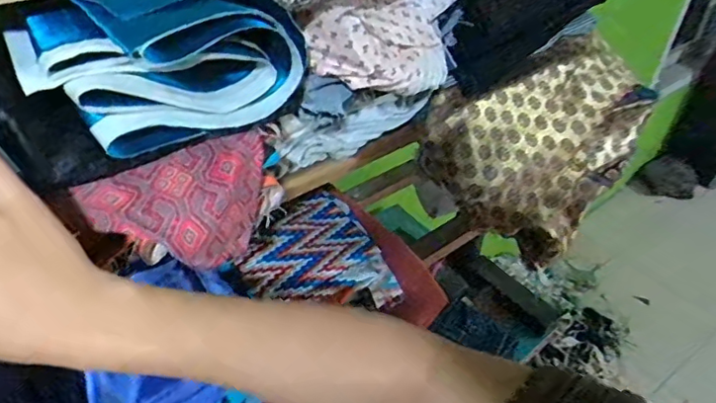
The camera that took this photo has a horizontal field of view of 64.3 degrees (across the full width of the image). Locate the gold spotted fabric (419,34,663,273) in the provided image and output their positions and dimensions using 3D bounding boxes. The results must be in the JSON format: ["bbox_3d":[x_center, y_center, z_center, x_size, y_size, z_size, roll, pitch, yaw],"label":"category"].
[{"bbox_3d":[0.214,-0.067,0.659,0.256,0.162,0.166,-28,50,-34],"label":"gold spotted fabric"}]

